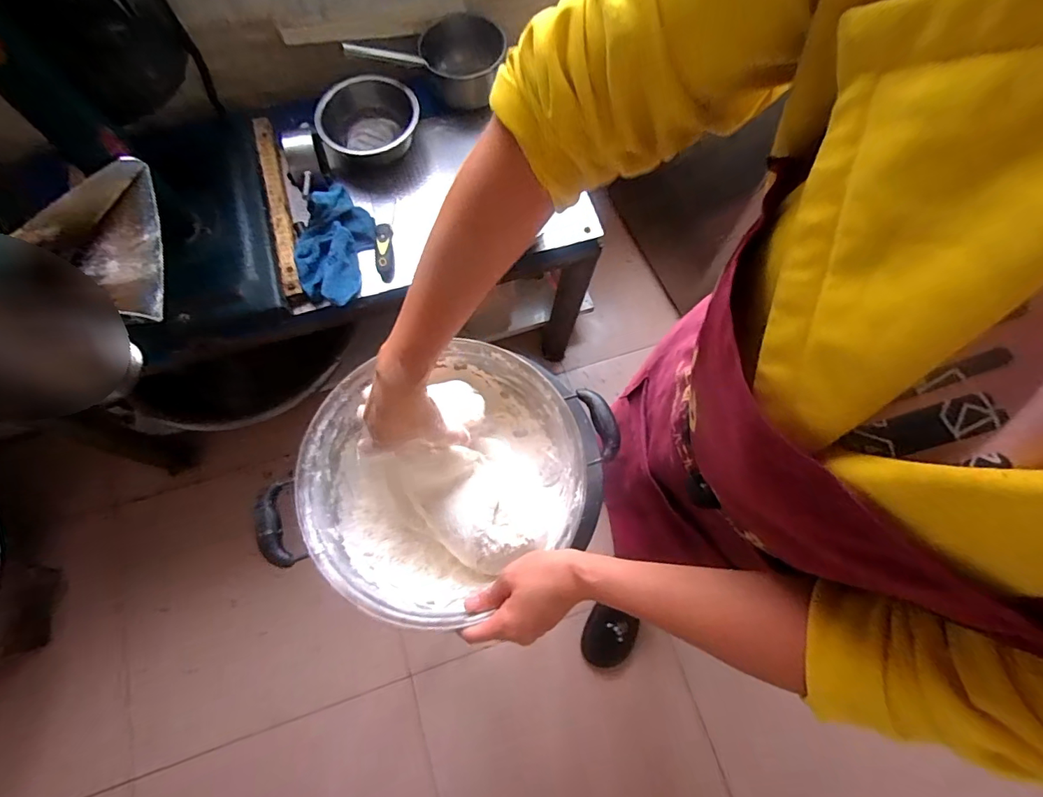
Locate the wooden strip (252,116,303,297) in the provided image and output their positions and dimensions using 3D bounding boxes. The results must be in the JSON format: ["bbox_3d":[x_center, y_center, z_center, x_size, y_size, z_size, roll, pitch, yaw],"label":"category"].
[{"bbox_3d":[-0.445,-0.364,0.876,0.030,0.017,0.404,-17,72,-8],"label":"wooden strip"}]

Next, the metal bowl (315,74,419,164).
[{"bbox_3d":[-0.283,-0.512,0.908,0.176,0.085,0.175,1,70,-2],"label":"metal bowl"}]

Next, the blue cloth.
[{"bbox_3d":[-0.325,-0.277,0.833,0.123,0.055,0.213,12,70,2],"label":"blue cloth"}]

